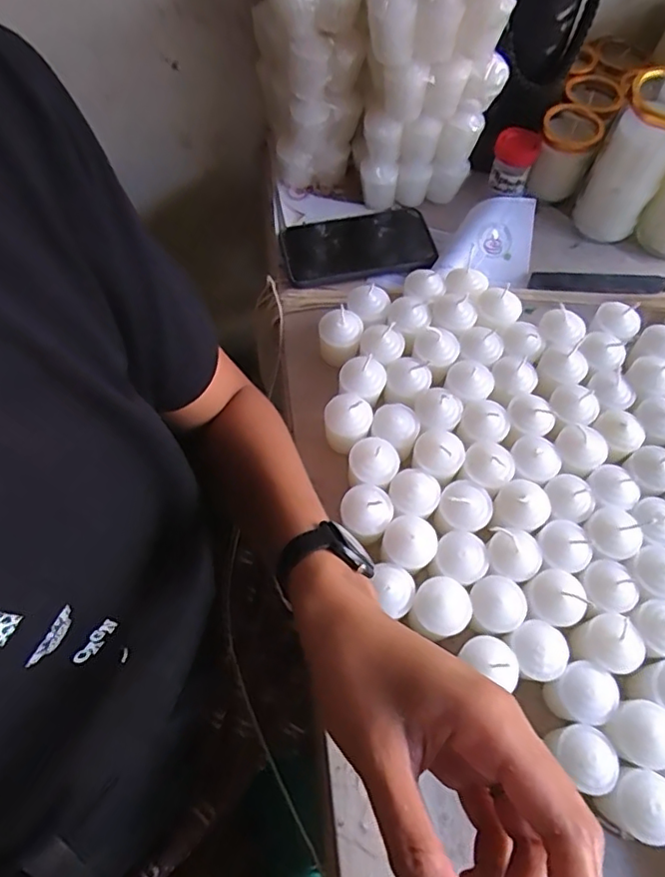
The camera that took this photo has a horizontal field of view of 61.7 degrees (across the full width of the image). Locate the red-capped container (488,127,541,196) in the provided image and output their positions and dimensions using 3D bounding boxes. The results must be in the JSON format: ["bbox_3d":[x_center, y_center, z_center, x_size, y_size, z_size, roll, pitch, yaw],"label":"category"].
[{"bbox_3d":[0.191,-0.292,0.590,0.043,0.053,0.042,19,65,10],"label":"red-capped container"}]

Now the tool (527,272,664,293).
[{"bbox_3d":[0.268,-0.155,0.554,0.133,0.010,0.018,2,63,2],"label":"tool"}]

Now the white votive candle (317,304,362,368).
[{"bbox_3d":[0.007,-0.090,0.494,0.037,0.039,0.039,0,63,1],"label":"white votive candle"}]

